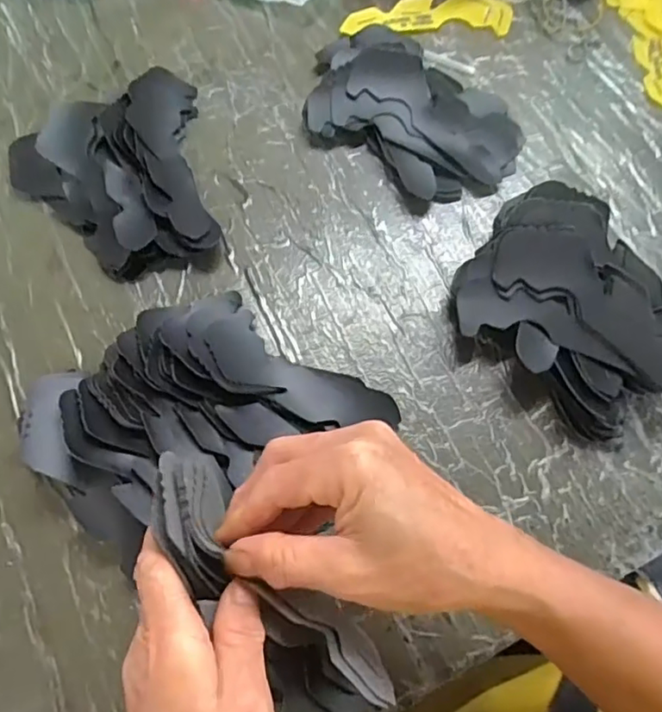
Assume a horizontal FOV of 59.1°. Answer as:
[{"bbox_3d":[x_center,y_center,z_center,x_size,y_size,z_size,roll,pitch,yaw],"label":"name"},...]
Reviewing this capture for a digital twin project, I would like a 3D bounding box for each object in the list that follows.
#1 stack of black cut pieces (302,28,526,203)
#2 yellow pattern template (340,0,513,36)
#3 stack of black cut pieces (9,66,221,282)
[{"bbox_3d":[0.063,-0.196,0.460,0.177,0.032,0.116,40,76,11],"label":"stack of black cut pieces"},{"bbox_3d":[0.083,-0.300,0.509,0.146,0.007,0.048,-3,72,-2],"label":"yellow pattern template"},{"bbox_3d":[-0.165,-0.136,0.445,0.146,0.033,0.156,-18,73,-6],"label":"stack of black cut pieces"}]

